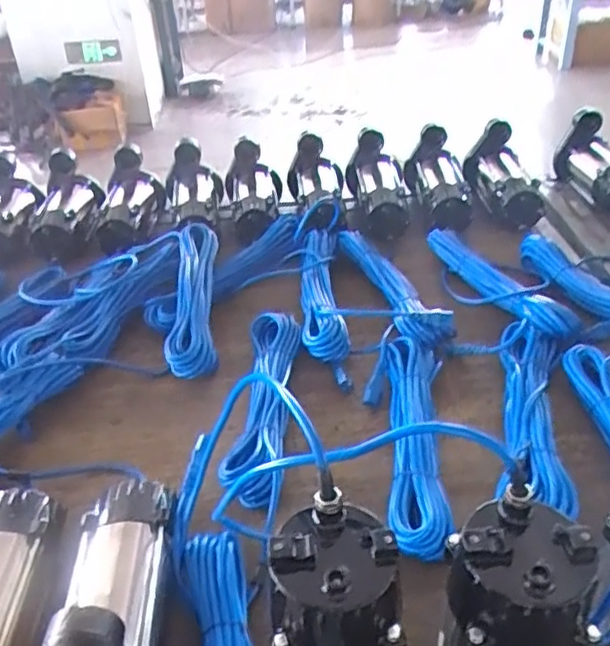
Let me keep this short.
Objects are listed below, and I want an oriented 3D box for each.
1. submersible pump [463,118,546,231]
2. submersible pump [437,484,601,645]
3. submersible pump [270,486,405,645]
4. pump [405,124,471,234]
[{"bbox_3d":[0.401,-0.300,1.311,0.142,0.136,0.211,1,35,6],"label":"submersible pump"},{"bbox_3d":[0.144,0.256,0.463,0.116,0.227,0.133,11,37,19],"label":"submersible pump"},{"bbox_3d":[0.030,0.260,0.468,0.111,0.230,0.143,-8,35,-6],"label":"submersible pump"},{"bbox_3d":[0.270,-0.283,1.305,0.131,0.109,0.268,-5,50,-3],"label":"pump"}]

